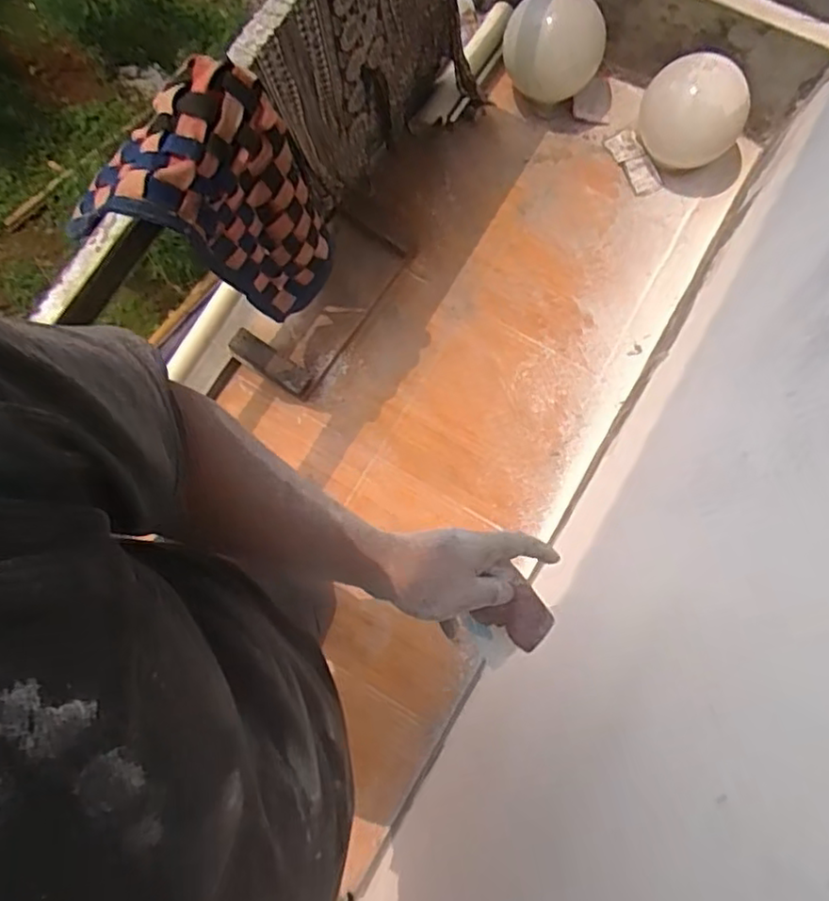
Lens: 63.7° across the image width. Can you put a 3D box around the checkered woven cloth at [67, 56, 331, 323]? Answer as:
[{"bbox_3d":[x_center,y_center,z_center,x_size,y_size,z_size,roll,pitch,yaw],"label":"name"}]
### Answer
[{"bbox_3d":[-0.286,-0.326,0.973,0.305,0.350,0.175,-39,82,-9],"label":"checkered woven cloth"}]

